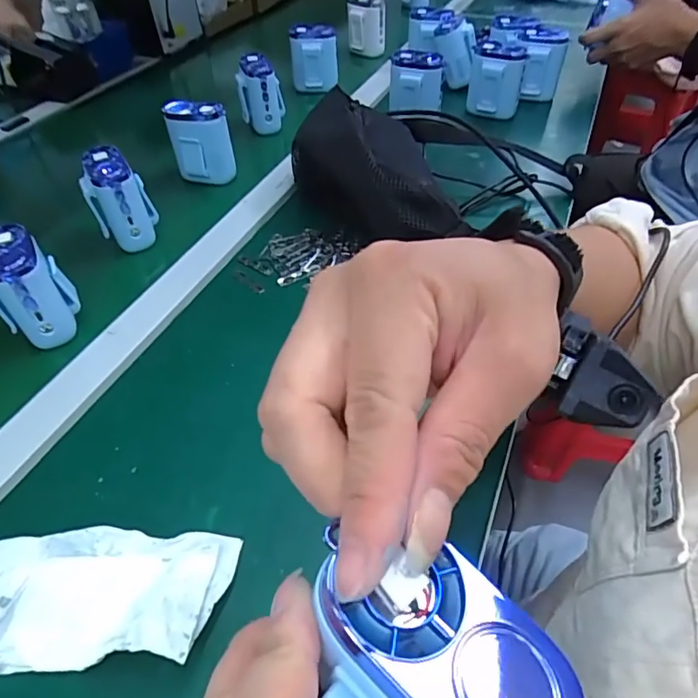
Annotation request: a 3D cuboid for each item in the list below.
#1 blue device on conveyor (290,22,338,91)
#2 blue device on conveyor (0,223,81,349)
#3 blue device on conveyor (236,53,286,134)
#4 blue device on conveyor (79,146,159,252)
[{"bbox_3d":[-0.054,-0.446,0.768,0.066,0.083,0.051,-7,47,-5],"label":"blue device on conveyor"},{"bbox_3d":[-0.262,-0.046,0.417,0.057,0.091,0.059,-31,54,-24],"label":"blue device on conveyor"},{"bbox_3d":[-0.119,-0.338,0.680,0.057,0.097,0.044,-7,47,-5],"label":"blue device on conveyor"},{"bbox_3d":[-0.227,-0.143,0.504,0.055,0.093,0.056,-22,51,-18],"label":"blue device on conveyor"}]

